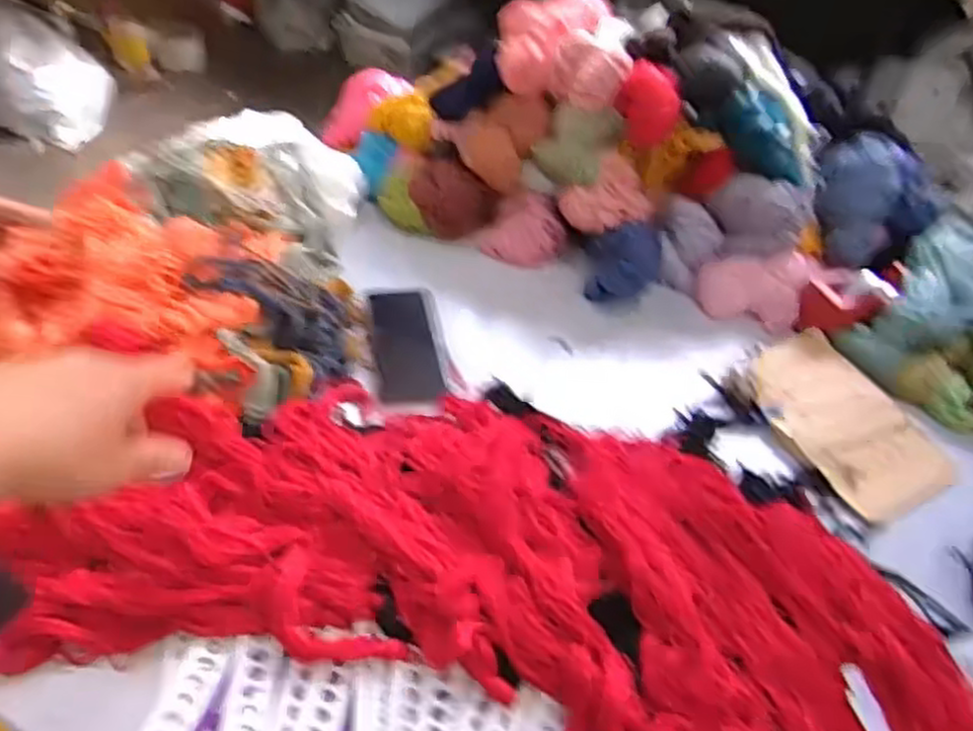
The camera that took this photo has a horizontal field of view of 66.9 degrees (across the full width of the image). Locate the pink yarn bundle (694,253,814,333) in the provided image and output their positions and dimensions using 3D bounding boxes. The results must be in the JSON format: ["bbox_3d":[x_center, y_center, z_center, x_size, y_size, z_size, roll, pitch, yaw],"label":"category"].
[{"bbox_3d":[0.323,-0.095,0.900,0.121,0.063,0.069,11,44,3],"label":"pink yarn bundle"}]

